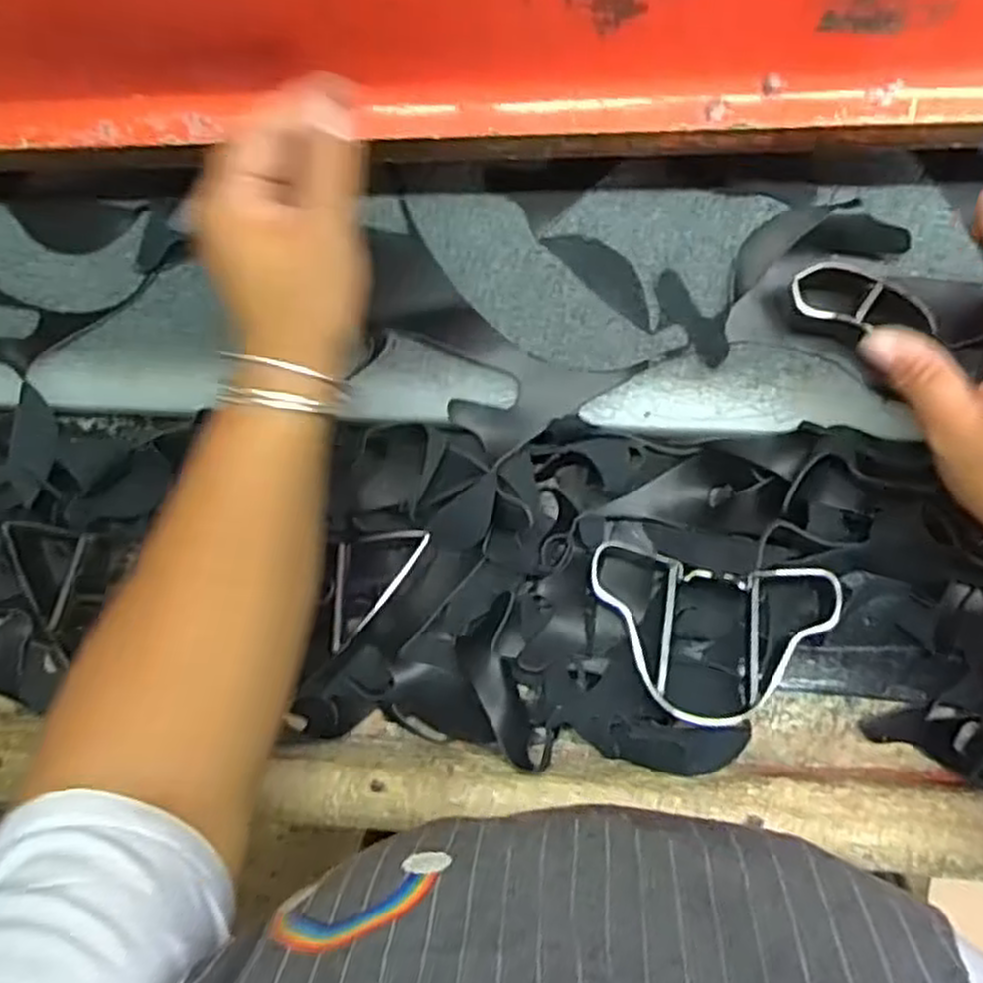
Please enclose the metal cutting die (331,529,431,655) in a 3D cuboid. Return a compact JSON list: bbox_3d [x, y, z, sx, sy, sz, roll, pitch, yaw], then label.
[{"bbox_3d":[-0.075,0.052,0.468,0.041,0.034,0.084,35,80,3],"label":"metal cutting die"}]

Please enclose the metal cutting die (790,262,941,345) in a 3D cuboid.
[{"bbox_3d":[0.195,-0.096,0.423,0.072,0.038,0.033,30,91,9],"label":"metal cutting die"}]

